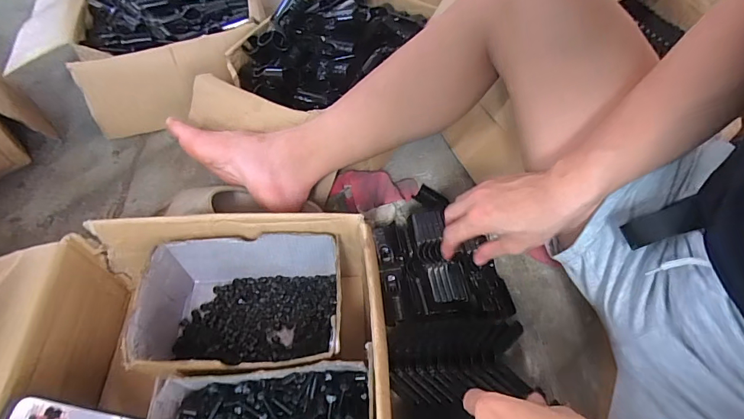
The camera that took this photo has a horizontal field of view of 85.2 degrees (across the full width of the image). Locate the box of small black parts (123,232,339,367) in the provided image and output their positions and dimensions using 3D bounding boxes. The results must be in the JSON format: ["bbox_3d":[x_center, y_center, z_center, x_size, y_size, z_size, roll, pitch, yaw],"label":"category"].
[{"bbox_3d":[-0.141,0.115,0.462,0.207,0.097,0.142,-1,53,-2],"label":"box of small black parts"}]

